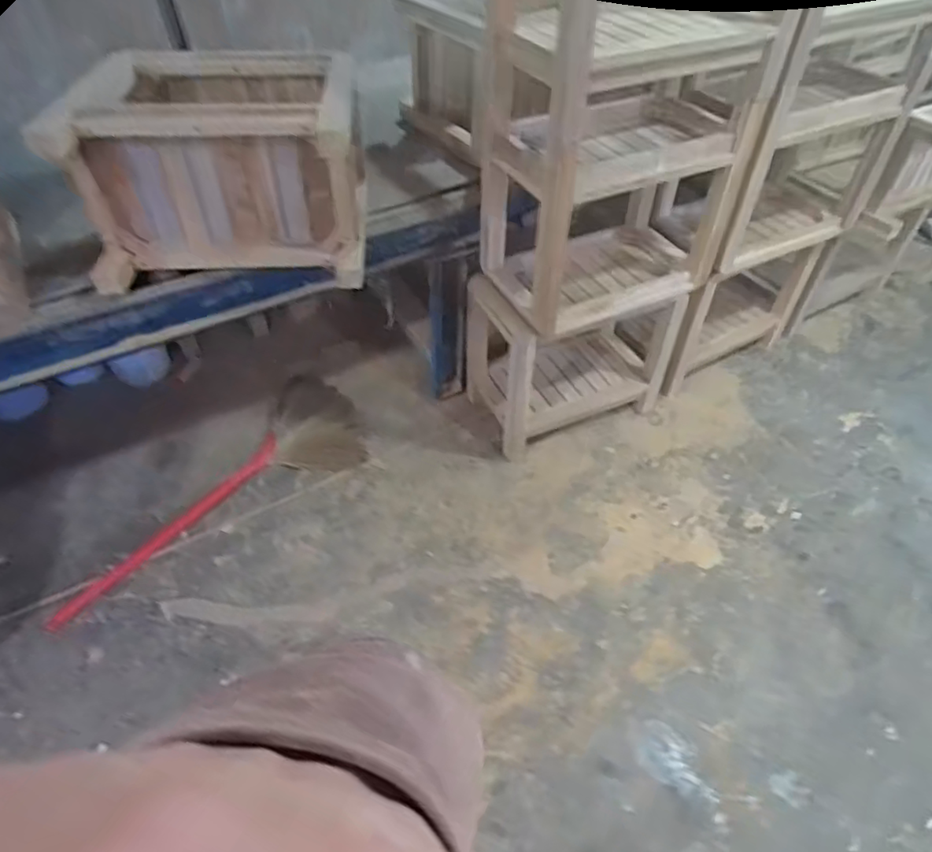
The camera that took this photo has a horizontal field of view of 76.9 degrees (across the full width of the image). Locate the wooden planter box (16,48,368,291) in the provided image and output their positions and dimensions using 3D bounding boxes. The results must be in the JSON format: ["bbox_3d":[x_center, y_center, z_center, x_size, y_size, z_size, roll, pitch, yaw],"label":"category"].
[{"bbox_3d":[-0.483,-0.554,1.234,0.513,0.318,0.478,-5,47,-2],"label":"wooden planter box"}]

